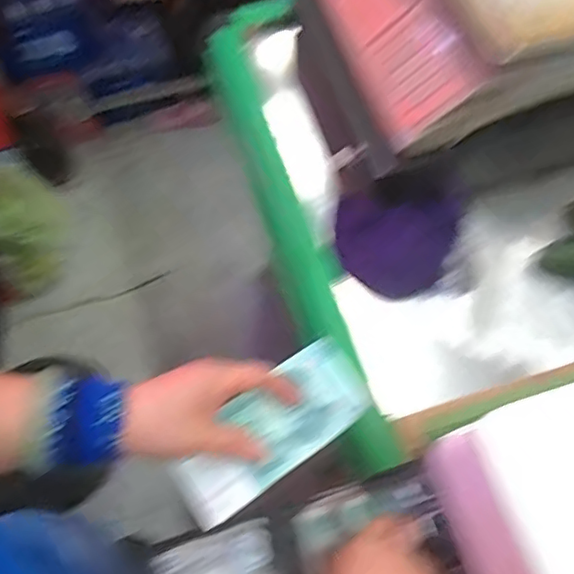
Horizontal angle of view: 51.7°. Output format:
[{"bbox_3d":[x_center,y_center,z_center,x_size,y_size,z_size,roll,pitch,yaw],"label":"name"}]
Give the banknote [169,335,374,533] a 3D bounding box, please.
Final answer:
[{"bbox_3d":[-0.011,0.107,0.450,0.159,0.010,0.066,-33,77,-18],"label":"banknote"}]

